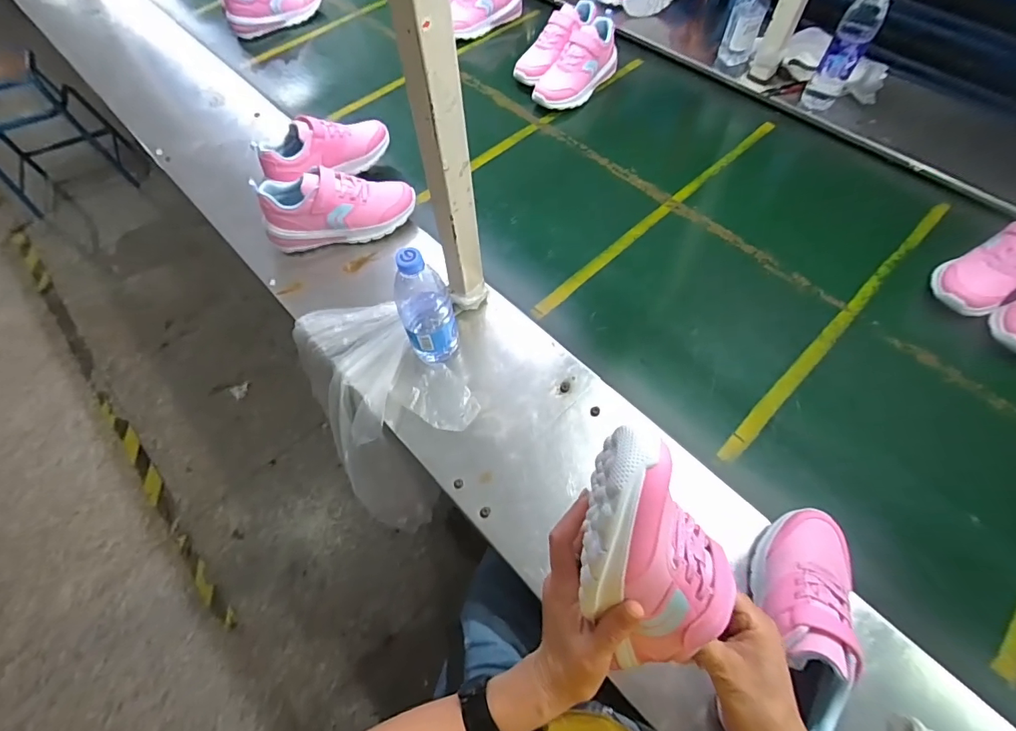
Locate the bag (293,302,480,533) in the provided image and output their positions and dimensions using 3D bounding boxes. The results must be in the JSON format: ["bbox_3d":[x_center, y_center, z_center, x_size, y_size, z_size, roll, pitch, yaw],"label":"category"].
[{"bbox_3d":[-0.198,0.070,0.789,0.215,0.235,0.323,-32,65,-14],"label":"bag"}]

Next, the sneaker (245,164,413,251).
[{"bbox_3d":[-0.288,-0.272,0.805,0.251,0.107,0.075,-13,62,-5],"label":"sneaker"}]

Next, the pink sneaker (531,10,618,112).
[{"bbox_3d":[0.161,-0.675,1.065,0.088,0.114,0.252,32,67,18],"label":"pink sneaker"}]

